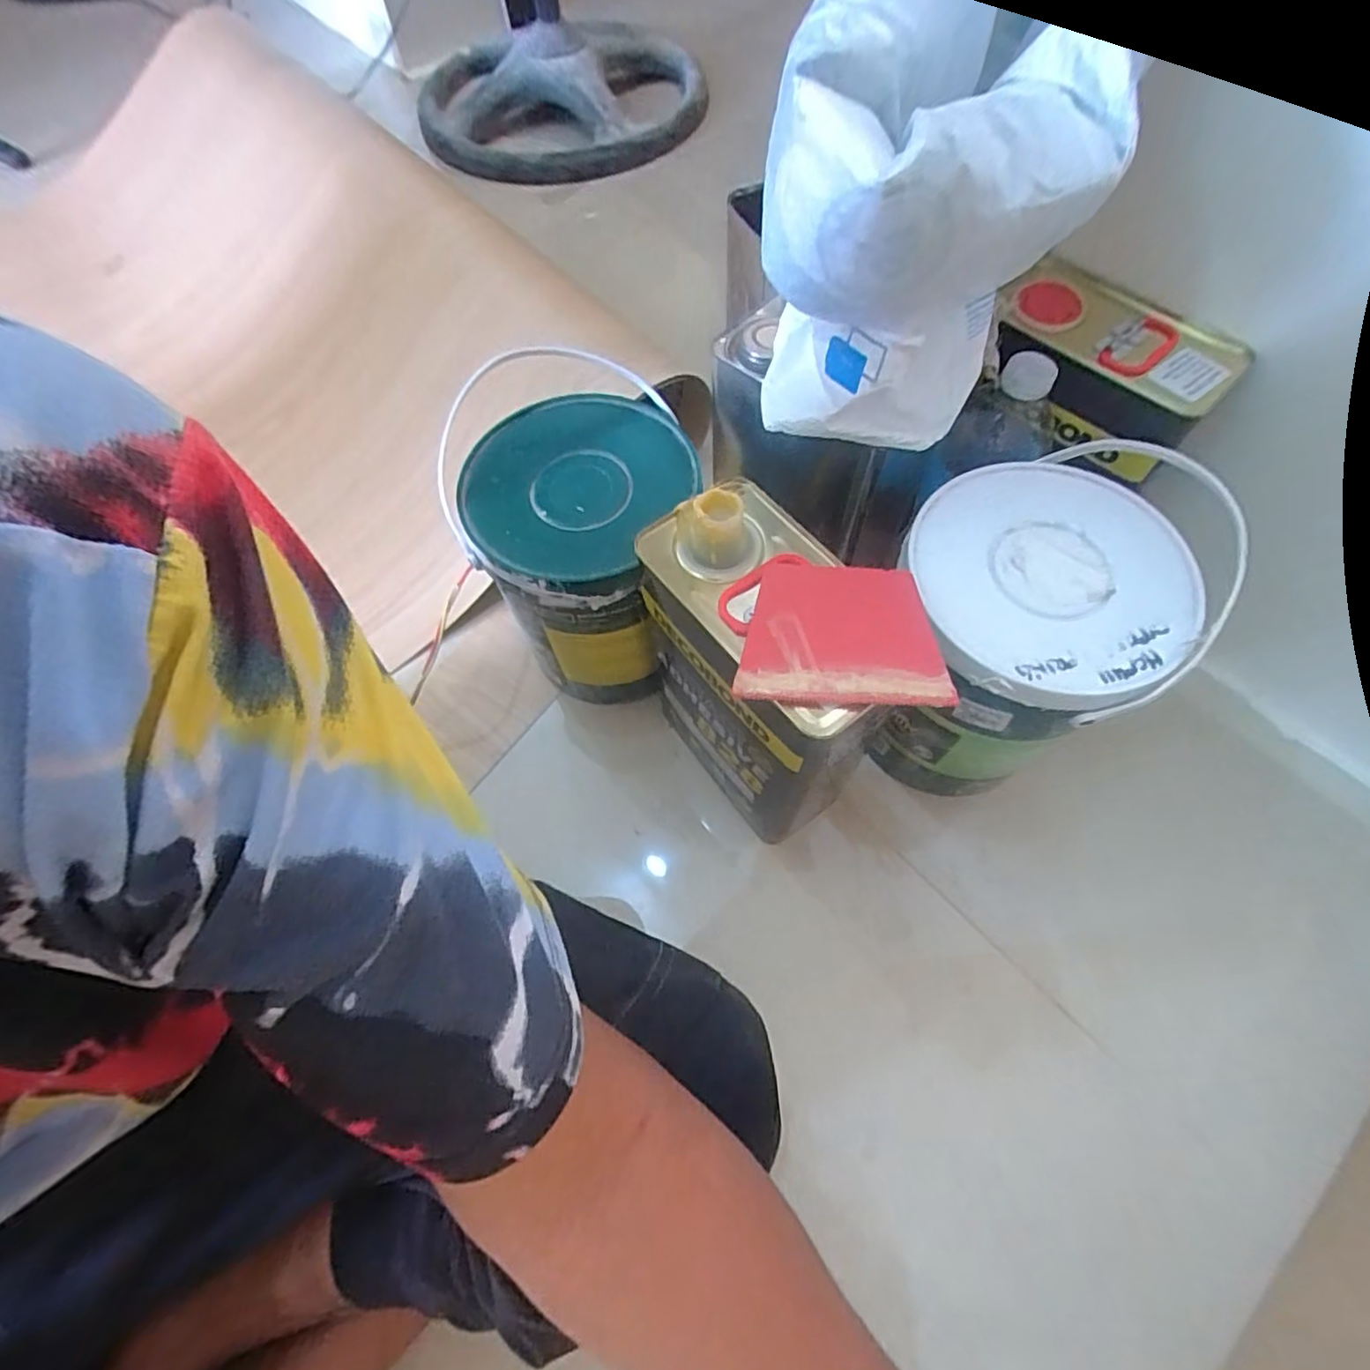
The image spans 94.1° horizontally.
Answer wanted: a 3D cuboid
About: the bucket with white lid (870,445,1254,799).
[{"bbox_3d":[0.232,-0.029,0.489,0.163,0.219,0.190,24,67,14],"label":"bucket with white lid"}]

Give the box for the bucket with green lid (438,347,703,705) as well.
[{"bbox_3d":[-0.073,-0.099,0.543,0.160,0.207,0.176,-1,64,2],"label":"bucket with green lid"}]

